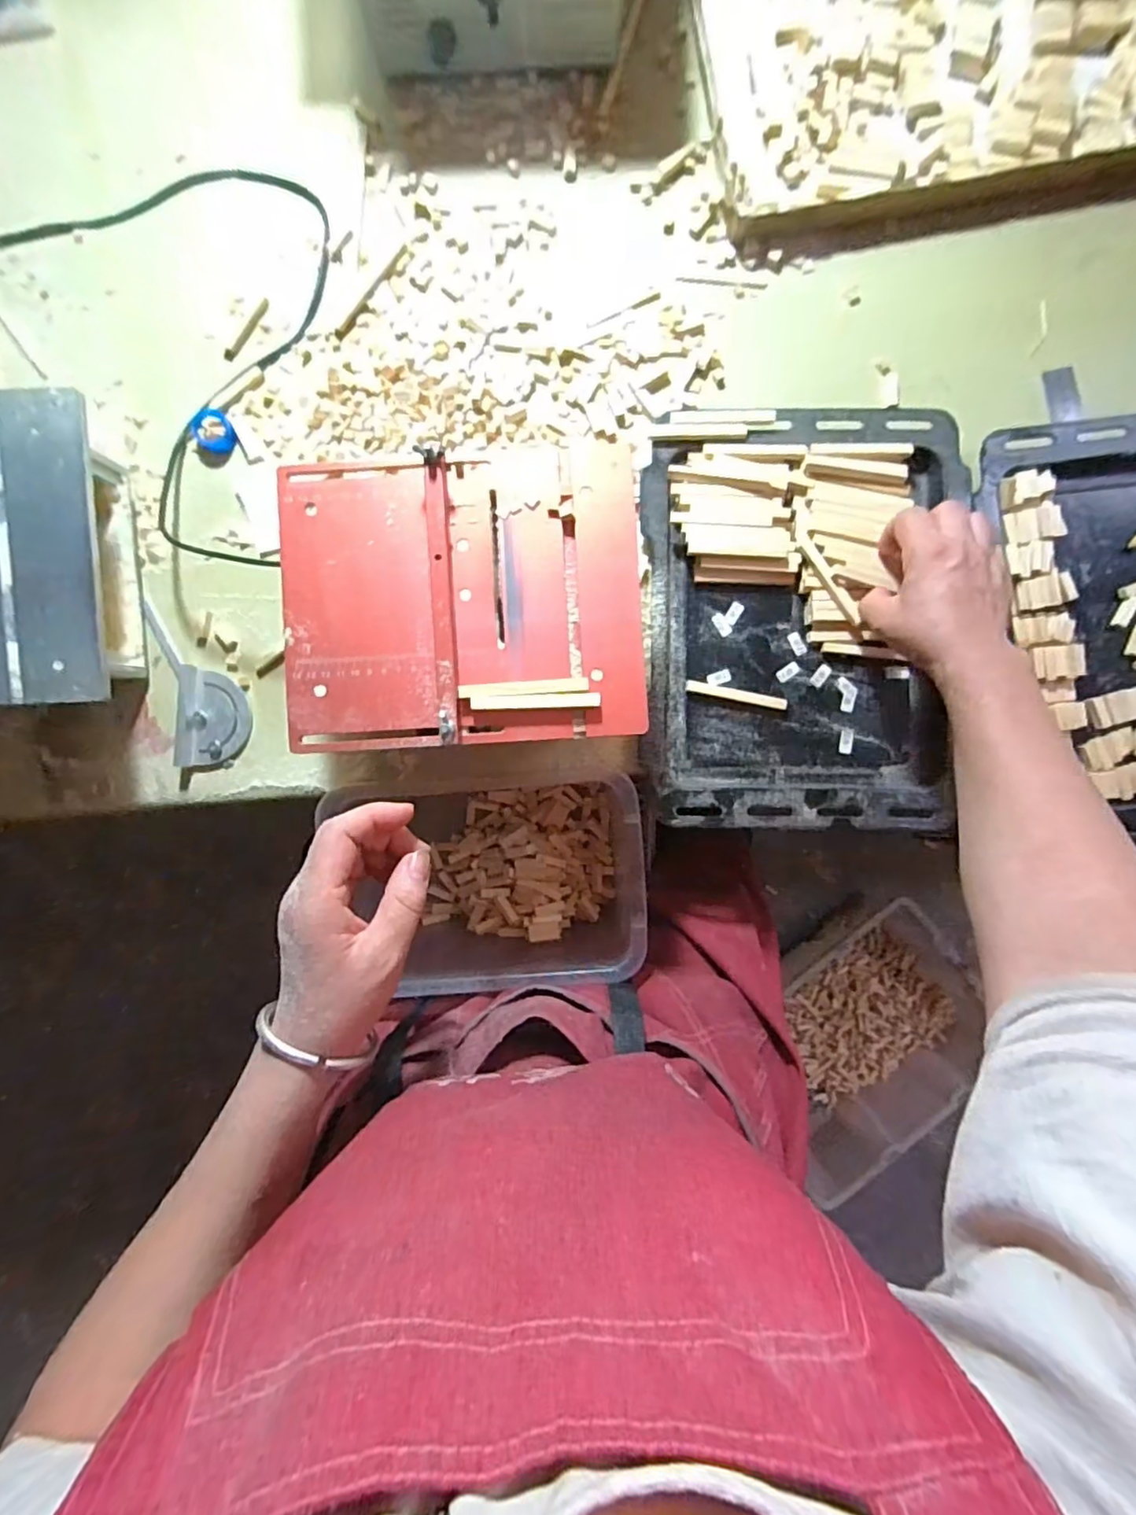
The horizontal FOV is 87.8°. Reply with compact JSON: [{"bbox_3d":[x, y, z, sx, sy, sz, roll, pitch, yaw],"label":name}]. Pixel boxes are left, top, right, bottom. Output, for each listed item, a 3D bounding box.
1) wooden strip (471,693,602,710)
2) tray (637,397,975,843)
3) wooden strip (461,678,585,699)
[{"bbox_3d":[-0.021,-0.037,0.391,0.084,0.006,0.009,-2,89,1],"label":"wooden strip"},{"bbox_3d":[0.192,-0.116,0.499,0.252,0.032,0.343,1,91,0],"label":"tray"},{"bbox_3d":[-0.029,-0.046,0.389,0.084,0.008,0.009,-4,89,1],"label":"wooden strip"}]

